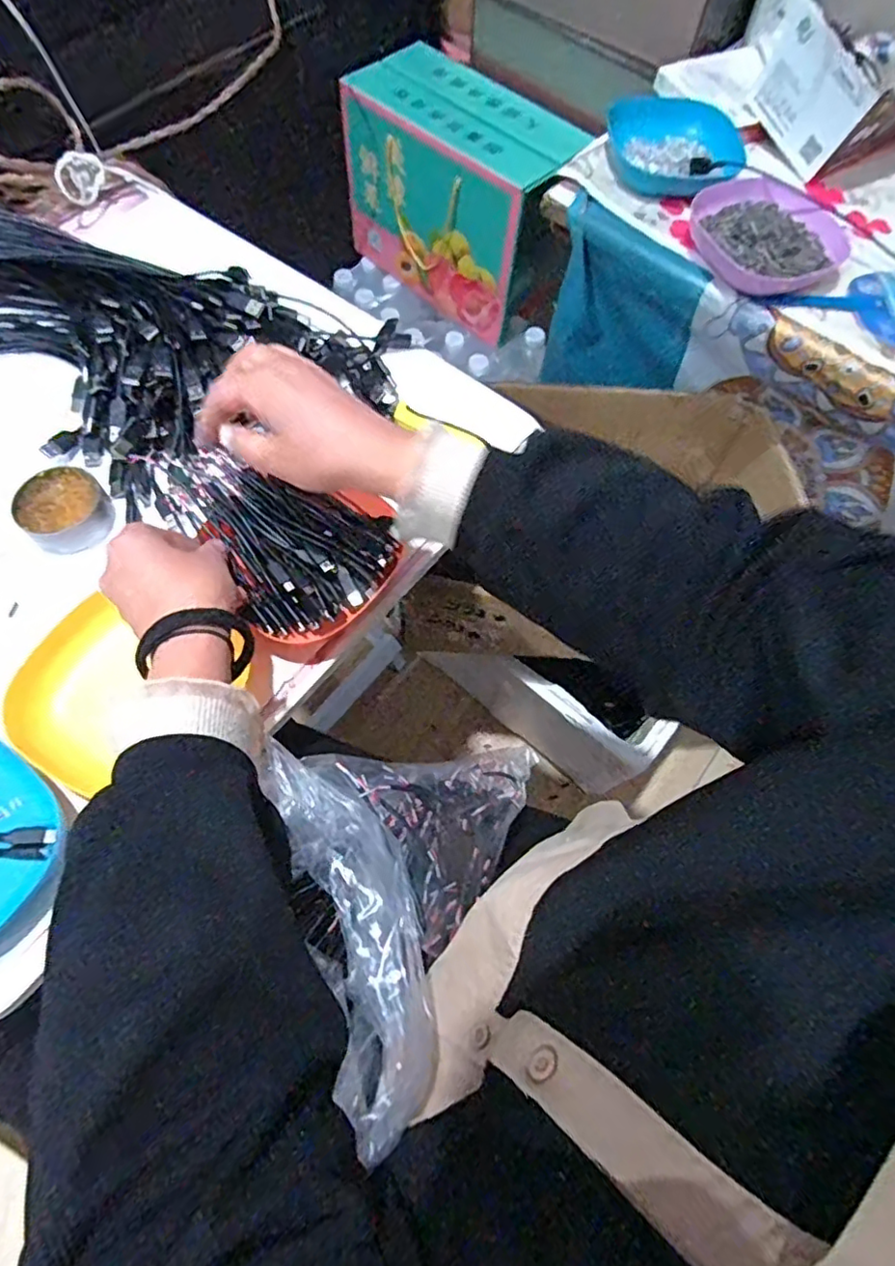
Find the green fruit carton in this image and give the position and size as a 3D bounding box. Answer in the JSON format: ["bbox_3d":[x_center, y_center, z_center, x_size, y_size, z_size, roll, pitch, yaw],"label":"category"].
[{"bbox_3d":[0.026,-0.640,0.916,0.345,0.236,0.164,43,71,14],"label":"green fruit carton"}]

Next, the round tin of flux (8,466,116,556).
[{"bbox_3d":[-0.297,-0.095,0.477,0.062,0.025,0.061,1,67,-3],"label":"round tin of flux"}]

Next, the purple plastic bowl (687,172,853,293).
[{"bbox_3d":[0.321,-0.405,0.616,0.141,0.030,0.141,-39,74,-17],"label":"purple plastic bowl"}]

